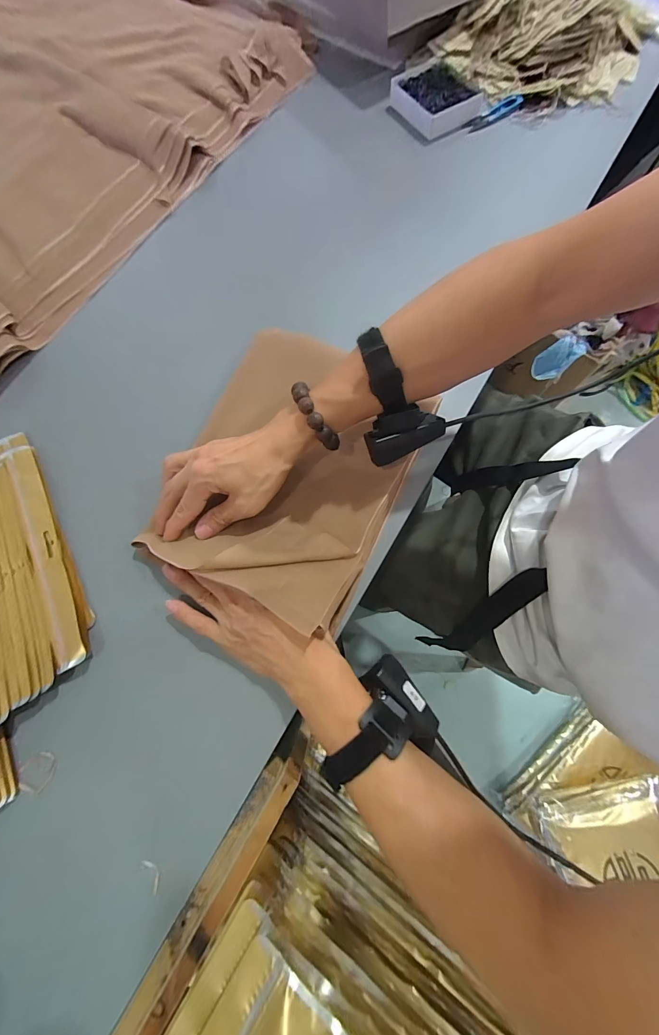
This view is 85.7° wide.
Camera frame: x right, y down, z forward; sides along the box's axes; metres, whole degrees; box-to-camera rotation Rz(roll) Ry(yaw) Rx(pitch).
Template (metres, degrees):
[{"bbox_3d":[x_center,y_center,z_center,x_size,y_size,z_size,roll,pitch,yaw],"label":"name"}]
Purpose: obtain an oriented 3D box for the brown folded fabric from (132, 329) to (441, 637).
[{"bbox_3d":[-0.041,-0.062,0.362,0.228,0.049,0.276,25,76,8],"label":"brown folded fabric"}]

